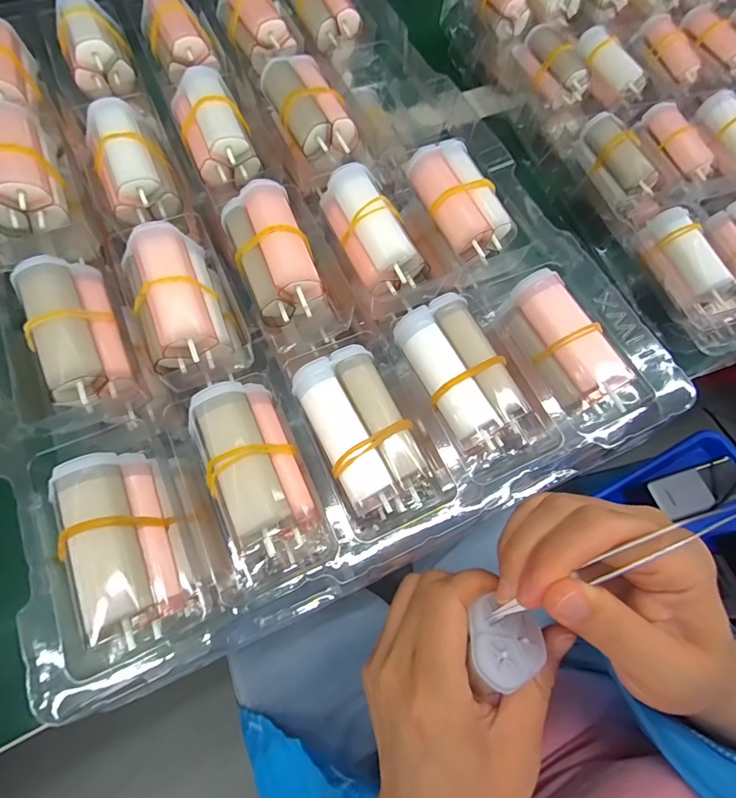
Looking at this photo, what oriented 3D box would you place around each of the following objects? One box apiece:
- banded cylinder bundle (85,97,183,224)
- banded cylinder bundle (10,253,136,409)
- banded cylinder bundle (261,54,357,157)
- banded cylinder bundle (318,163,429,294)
[{"bbox_3d":[-0.128,-0.129,0.234,0.034,0.027,0.067,-20,83,-11],"label":"banded cylinder bundle"},{"bbox_3d":[-0.129,-0.030,0.194,0.031,0.034,0.065,-25,71,-12],"label":"banded cylinder bundle"},{"bbox_3d":[-0.035,-0.171,0.250,0.036,0.019,0.064,-25,71,-12],"label":"banded cylinder bundle"},{"bbox_3d":[0.003,-0.087,0.220,0.032,0.023,0.069,-20,70,-10],"label":"banded cylinder bundle"}]

